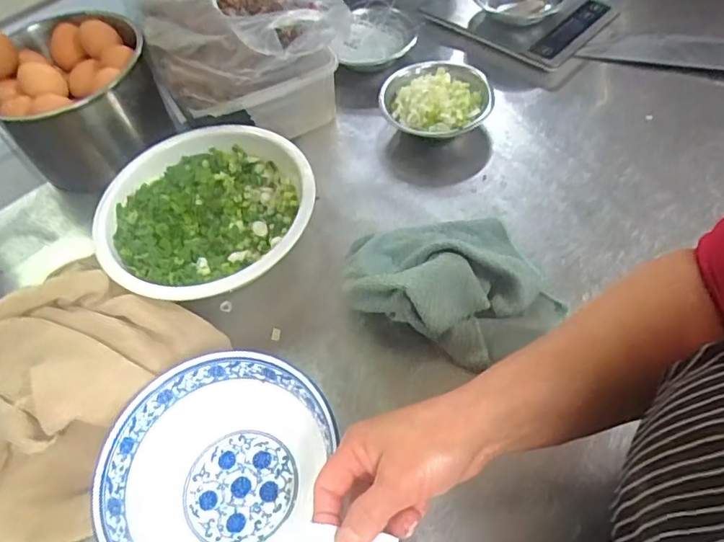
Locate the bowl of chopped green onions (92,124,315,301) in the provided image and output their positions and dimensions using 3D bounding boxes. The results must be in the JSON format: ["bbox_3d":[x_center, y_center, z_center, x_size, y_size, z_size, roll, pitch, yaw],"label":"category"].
[{"bbox_3d":[-0.170,-0.061,0.591,0.212,0.063,0.213,-4,57,6],"label":"bowl of chopped green onions"}]

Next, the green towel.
[{"bbox_3d":[0.080,0.009,0.513,0.179,0.070,0.154,-23,57,-8],"label":"green towel"}]

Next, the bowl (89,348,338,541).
[{"bbox_3d":[-0.104,0.157,0.429,0.164,0.080,0.173,-3,56,5],"label":"bowl"}]

